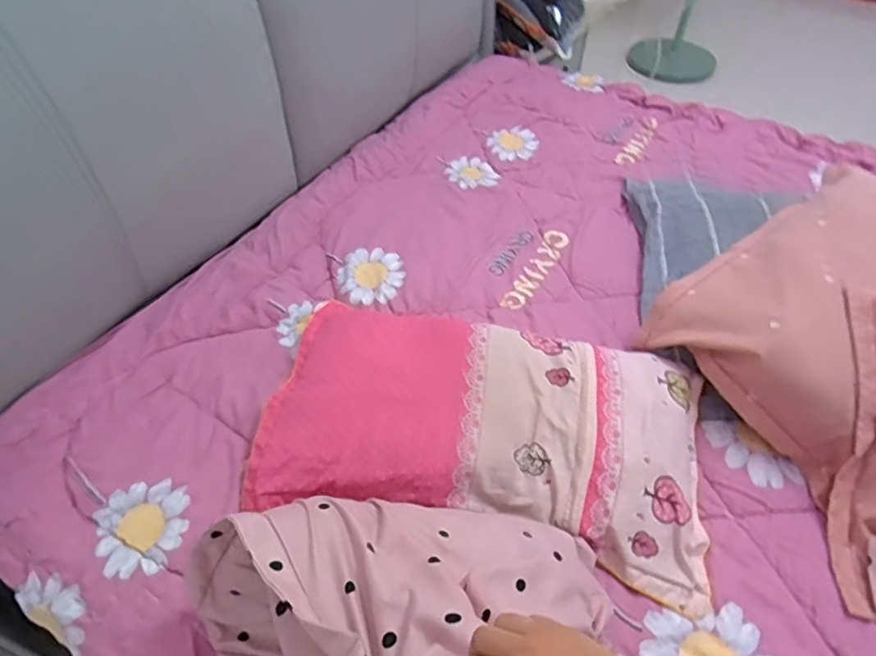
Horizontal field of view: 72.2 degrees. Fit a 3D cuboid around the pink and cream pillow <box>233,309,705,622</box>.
[{"bbox_3d":[0.074,0.142,0.920,0.661,0.101,0.385,10,49,8],"label":"pink and cream pillow"}]

